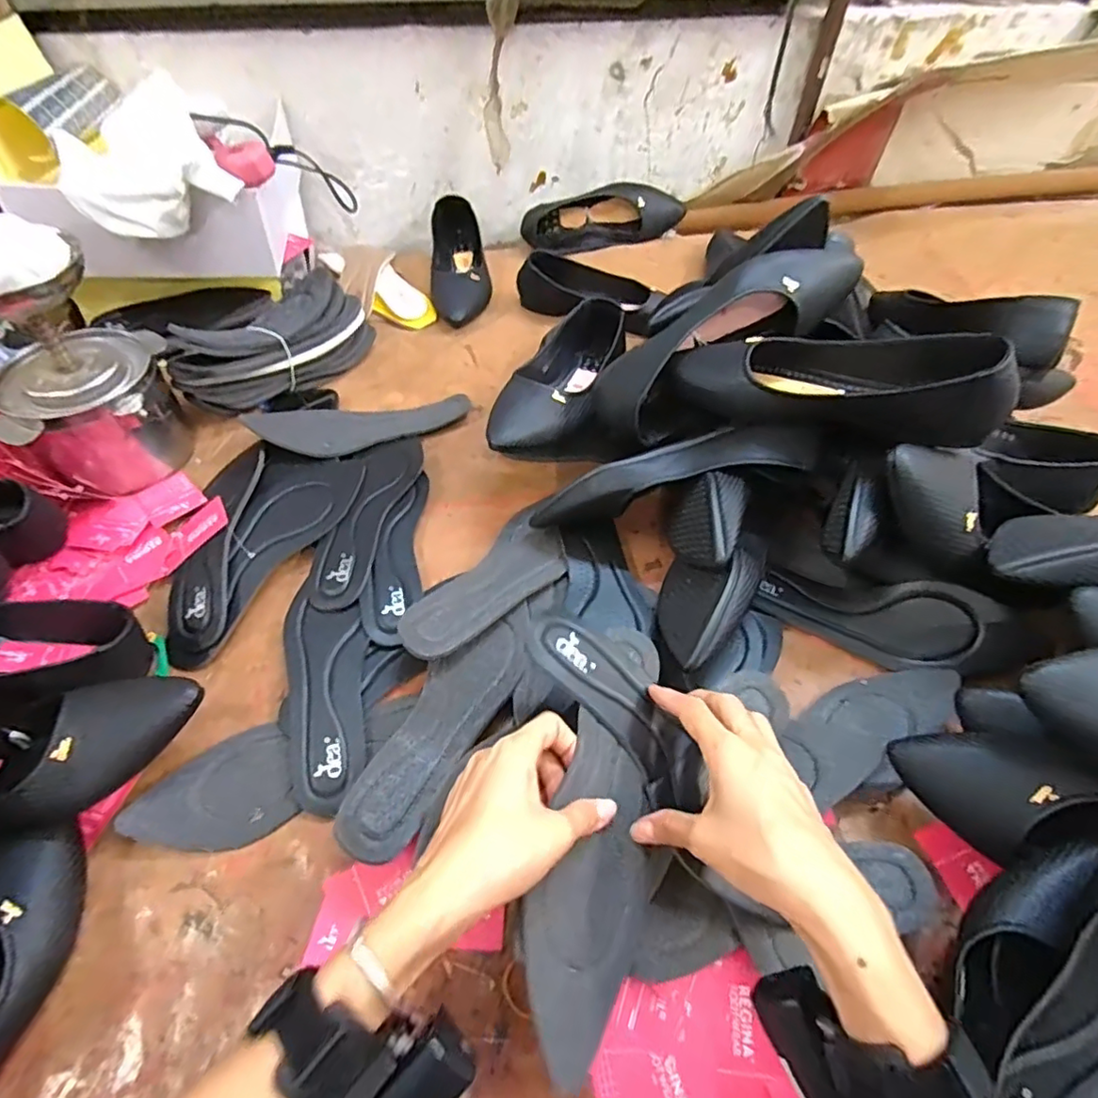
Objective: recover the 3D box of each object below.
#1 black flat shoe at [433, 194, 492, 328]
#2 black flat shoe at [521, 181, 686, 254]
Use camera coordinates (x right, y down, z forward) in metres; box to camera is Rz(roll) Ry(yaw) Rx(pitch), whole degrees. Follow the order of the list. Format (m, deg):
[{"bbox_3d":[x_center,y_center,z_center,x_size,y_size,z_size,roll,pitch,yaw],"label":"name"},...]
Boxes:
[{"bbox_3d":[-0.133,-0.432,0.885,0.084,0.065,0.244,-4,53,-4],"label":"black flat shoe"},{"bbox_3d":[0.087,-0.531,0.959,0.259,0.075,0.054,-7,53,-6],"label":"black flat shoe"}]

